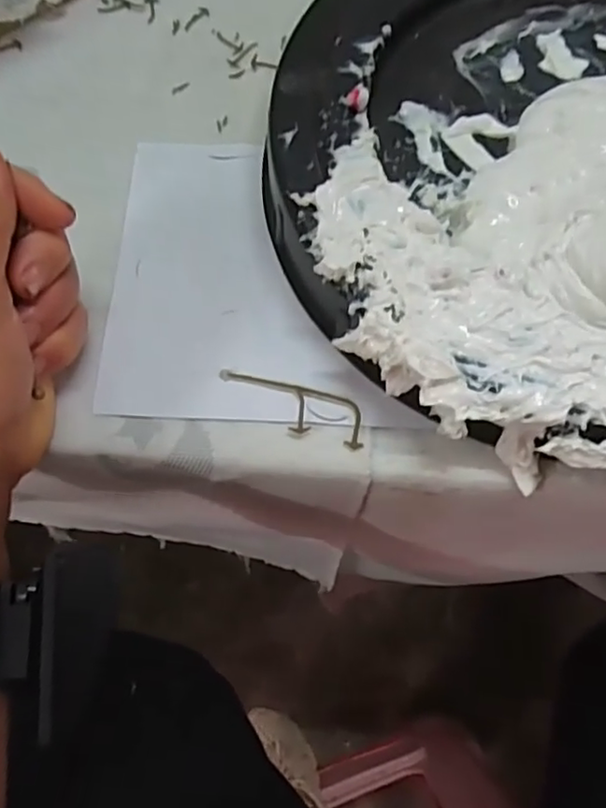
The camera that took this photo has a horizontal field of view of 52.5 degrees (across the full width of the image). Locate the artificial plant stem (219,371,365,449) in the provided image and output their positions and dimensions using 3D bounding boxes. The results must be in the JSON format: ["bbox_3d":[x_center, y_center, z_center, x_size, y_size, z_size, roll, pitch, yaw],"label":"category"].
[{"bbox_3d":[-0.005,0.001,0.259,0.065,0.004,0.022,15,71,4],"label":"artificial plant stem"}]

